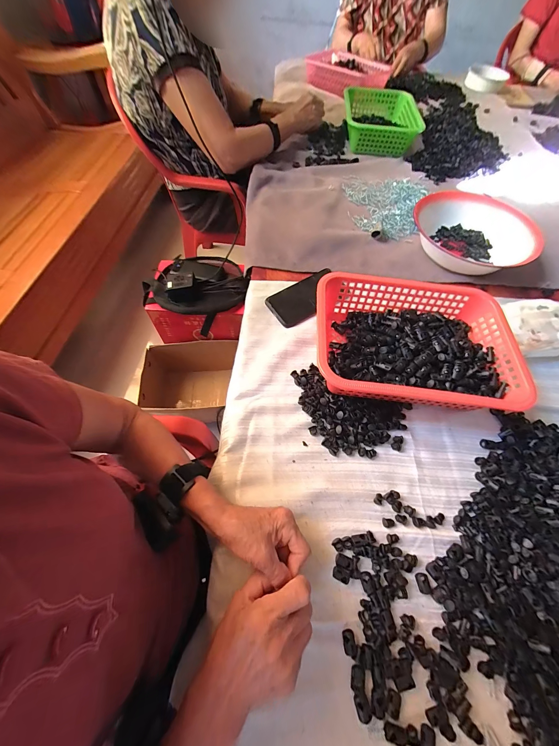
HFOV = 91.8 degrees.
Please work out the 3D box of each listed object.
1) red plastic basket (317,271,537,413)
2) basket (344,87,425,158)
[{"bbox_3d":[0.207,-0.044,0.435,0.296,0.088,0.217,5,62,2],"label":"red plastic basket"},{"bbox_3d":[0.318,-0.788,0.845,0.228,0.064,0.273,1,62,0],"label":"basket"}]

